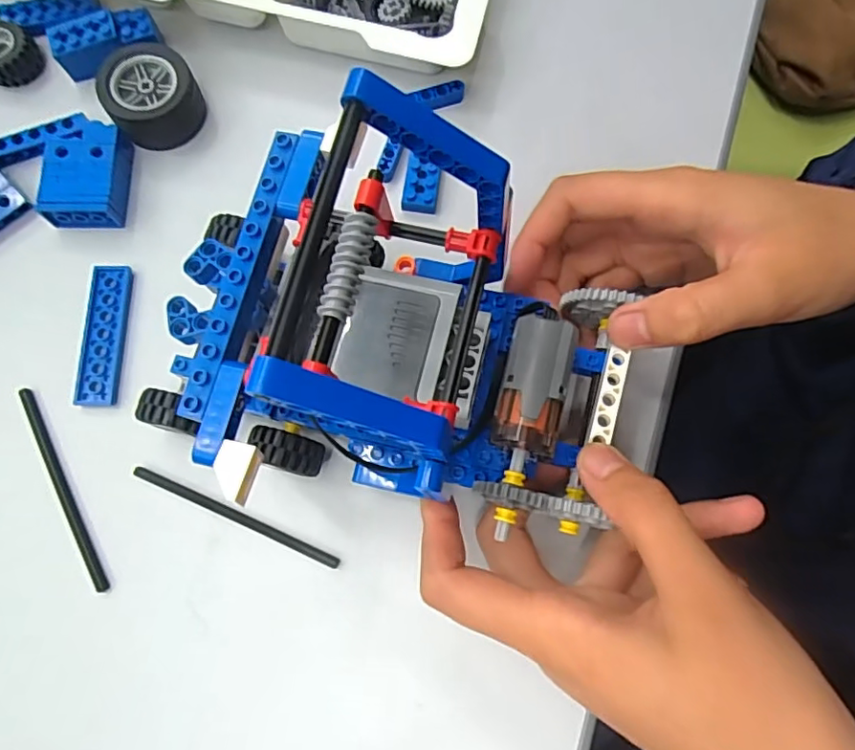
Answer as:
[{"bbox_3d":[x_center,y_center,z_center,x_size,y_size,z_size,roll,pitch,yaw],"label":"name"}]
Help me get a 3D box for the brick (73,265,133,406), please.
[{"bbox_3d":[-0.142,-0.018,0.253,0.017,0.005,0.063,0,75,-1],"label":"brick"}]

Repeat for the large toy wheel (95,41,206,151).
[{"bbox_3d":[-0.130,-0.131,0.273,0.041,0.025,0.045,0,75,0],"label":"large toy wheel"}]

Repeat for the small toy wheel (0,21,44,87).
[{"bbox_3d":[-0.207,-0.158,0.283,0.028,0.015,0.027,0,75,0],"label":"small toy wheel"}]

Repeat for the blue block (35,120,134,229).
[{"bbox_3d":[-0.157,-0.093,0.266,0.035,0.014,0.048,3,75,0],"label":"blue block"}]

